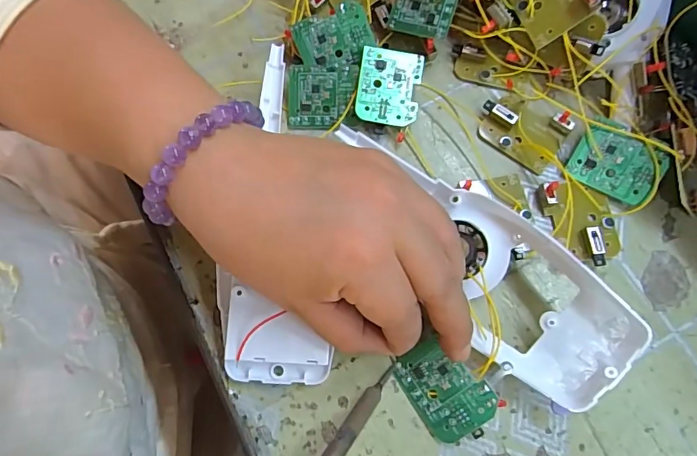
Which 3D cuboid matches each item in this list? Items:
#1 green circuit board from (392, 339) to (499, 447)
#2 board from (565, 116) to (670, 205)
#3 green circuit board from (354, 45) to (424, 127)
[{"bbox_3d":[0.044,0.073,0.207,0.033,0.004,0.041,-39,72,12],"label":"green circuit board"},{"bbox_3d":[0.138,-0.034,0.234,0.041,0.004,0.033,30,103,13],"label":"board"},{"bbox_3d":[0.022,-0.077,0.249,0.034,0.004,0.041,8,84,-1],"label":"green circuit board"}]

